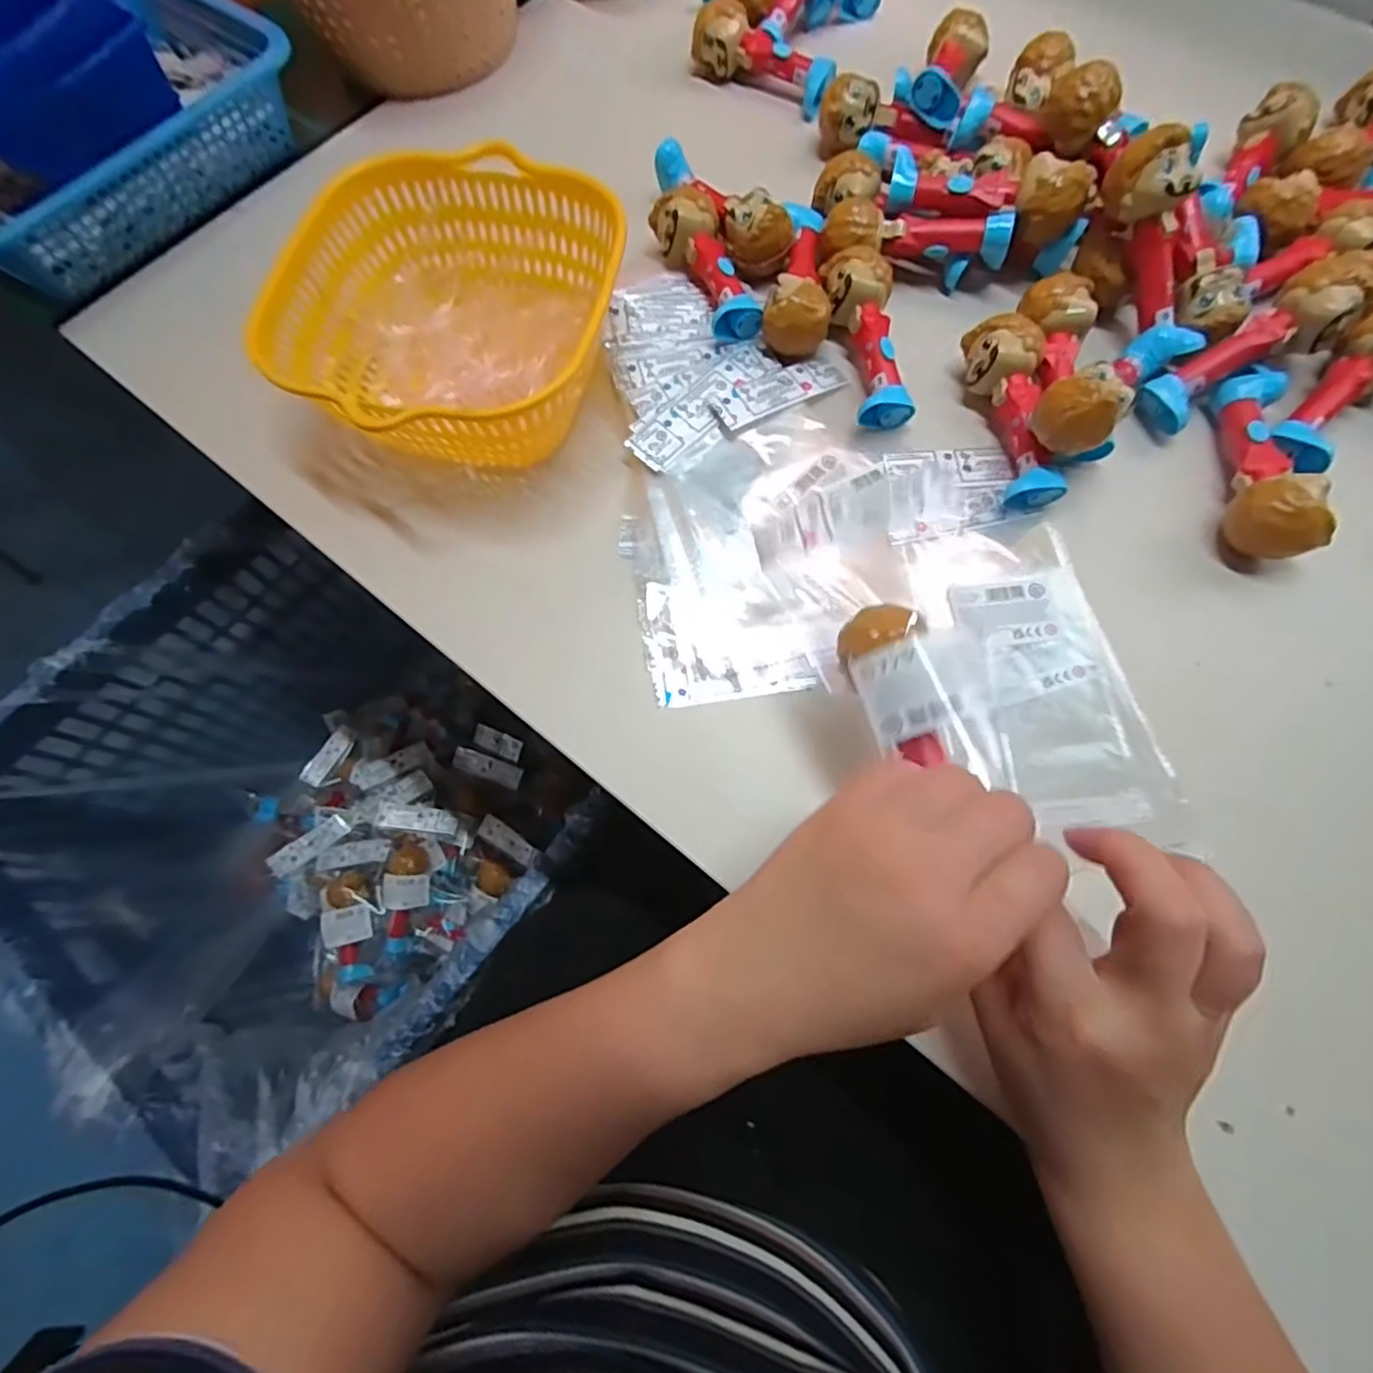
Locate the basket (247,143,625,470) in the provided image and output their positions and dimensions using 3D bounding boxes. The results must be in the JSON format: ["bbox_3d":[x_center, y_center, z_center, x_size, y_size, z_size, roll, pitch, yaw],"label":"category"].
[{"bbox_3d":[-0.140,-0.225,0.391,0.193,0.070,0.208,11,72,6],"label":"basket"}]

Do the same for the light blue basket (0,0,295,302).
[{"bbox_3d":[-0.452,-0.422,0.481,0.202,0.062,0.285,37,76,13],"label":"light blue basket"}]

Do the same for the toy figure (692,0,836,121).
[{"bbox_3d":[0.065,-0.509,0.509,0.125,0.037,0.045,36,76,13],"label":"toy figure"}]

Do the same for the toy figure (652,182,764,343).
[{"bbox_3d":[0.015,-0.287,0.427,0.040,0.030,0.115,-24,72,-6],"label":"toy figure"}]

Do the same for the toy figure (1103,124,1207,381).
[{"bbox_3d":[0.284,-0.261,0.383,0.048,0.034,0.125,-18,106,-4],"label":"toy figure"}]

